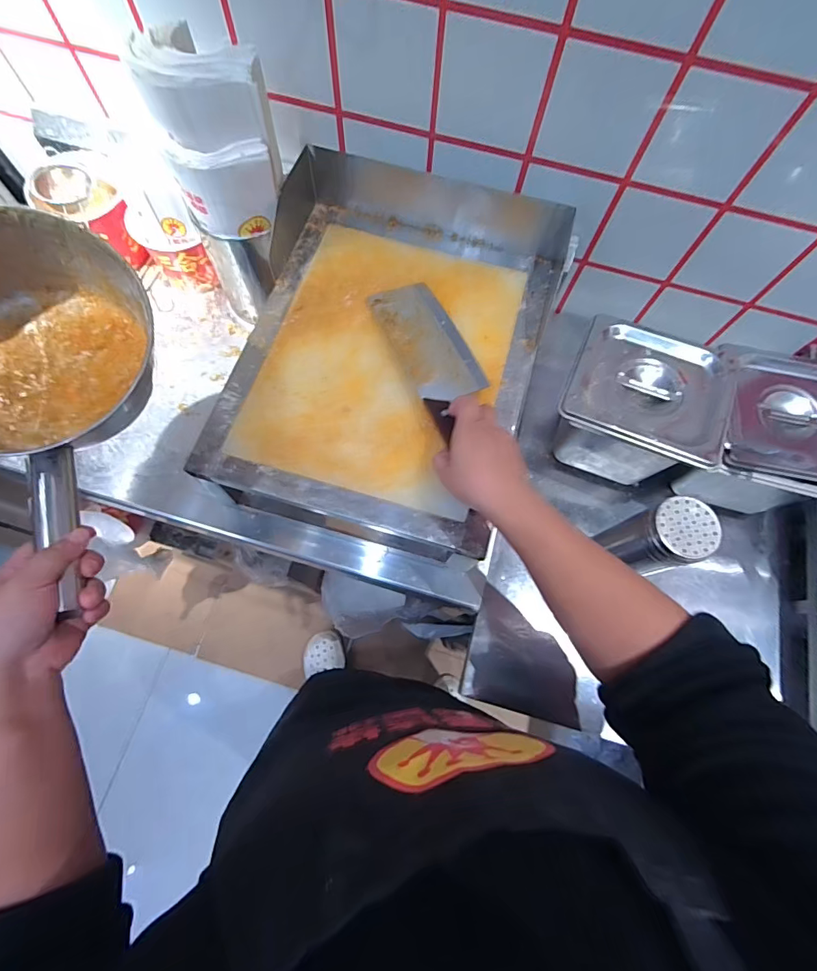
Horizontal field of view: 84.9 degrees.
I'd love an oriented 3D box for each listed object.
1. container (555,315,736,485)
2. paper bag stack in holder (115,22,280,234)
[{"bbox_3d":[0.277,-0.092,0.575,0.178,0.143,0.153,23,72,5],"label":"container"},{"bbox_3d":[-0.207,-0.372,0.484,0.124,0.149,0.107,-19,74,-8],"label":"paper bag stack in holder"}]

